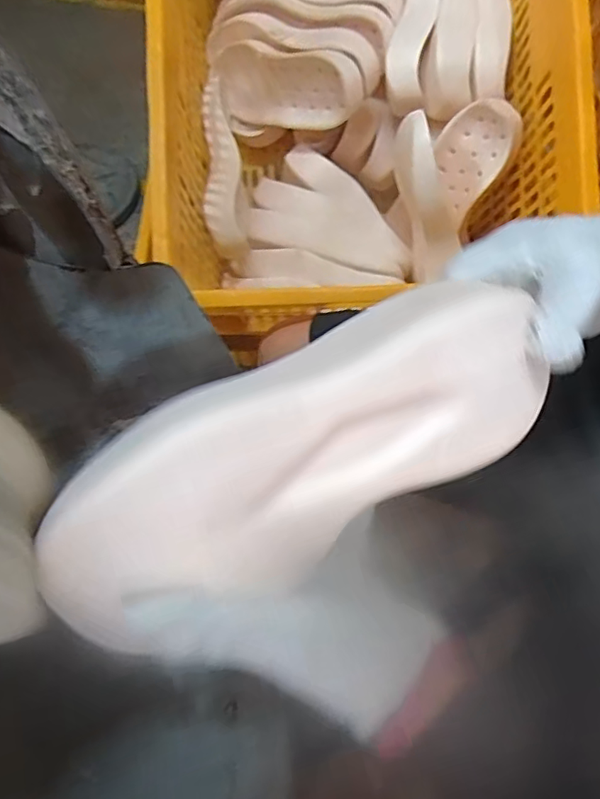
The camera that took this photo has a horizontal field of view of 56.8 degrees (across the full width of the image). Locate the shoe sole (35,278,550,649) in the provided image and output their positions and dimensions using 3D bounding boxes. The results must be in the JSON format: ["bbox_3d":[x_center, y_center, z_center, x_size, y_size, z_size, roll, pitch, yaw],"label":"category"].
[{"bbox_3d":[0.003,0.022,0.268,0.245,0.034,0.091,-24,104,-10],"label":"shoe sole"}]

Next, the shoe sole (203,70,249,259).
[{"bbox_3d":[-0.116,-0.349,0.846,0.051,0.109,0.261,-6,86,-1],"label":"shoe sole"}]

